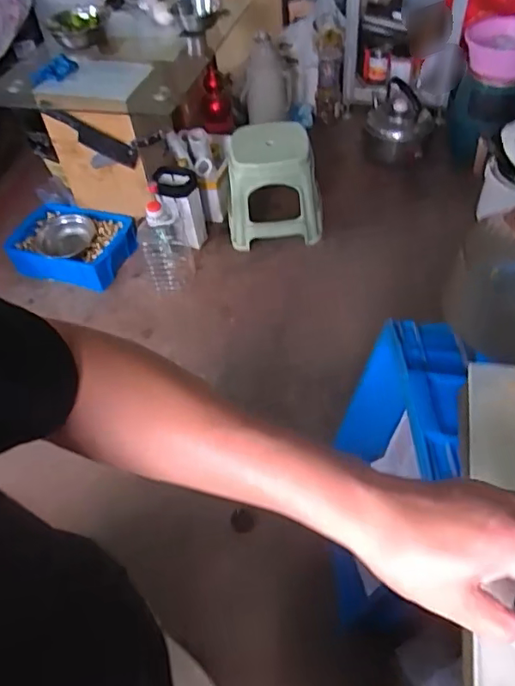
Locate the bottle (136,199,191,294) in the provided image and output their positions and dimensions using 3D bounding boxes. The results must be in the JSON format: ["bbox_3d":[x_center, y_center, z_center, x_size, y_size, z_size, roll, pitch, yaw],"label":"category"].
[{"bbox_3d":[-0.285,-0.312,1.660,0.148,0.285,0.170,-16,51,-6],"label":"bottle"}]

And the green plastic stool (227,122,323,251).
[{"bbox_3d":[0.051,-0.514,1.732,0.303,0.308,0.257,1,51,7],"label":"green plastic stool"}]

